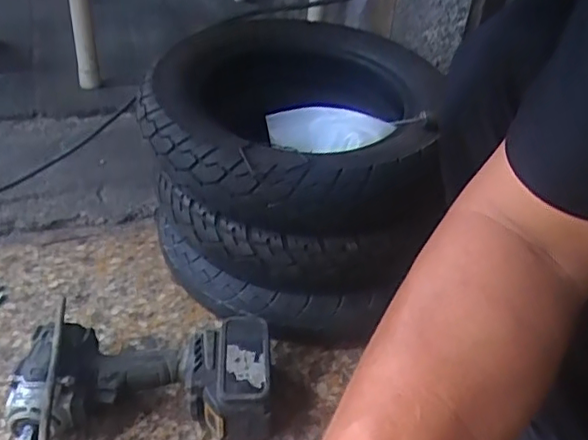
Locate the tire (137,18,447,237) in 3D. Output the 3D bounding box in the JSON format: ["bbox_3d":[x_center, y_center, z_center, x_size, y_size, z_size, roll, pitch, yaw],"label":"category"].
[{"bbox_3d":[-0.003,-0.129,0.719,0.326,0.119,0.343,4,36,-2],"label":"tire"}]

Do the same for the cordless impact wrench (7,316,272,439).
[{"bbox_3d":[-0.143,0.186,0.576,0.253,0.078,0.194,-2,37,-11],"label":"cordless impact wrench"}]

